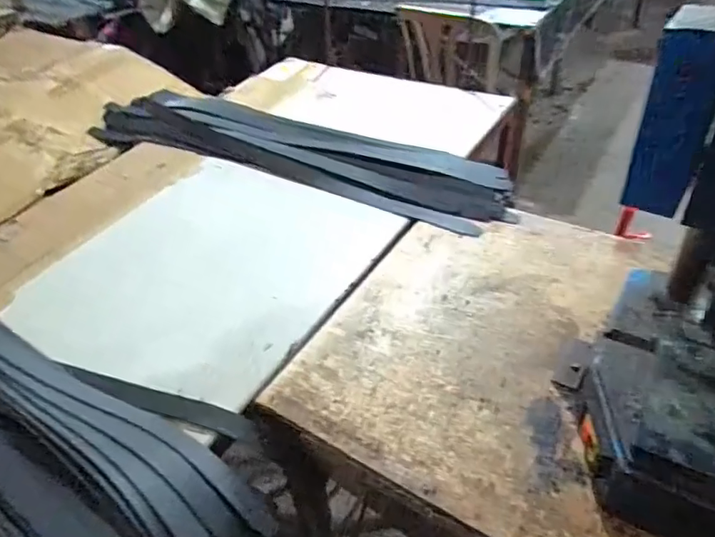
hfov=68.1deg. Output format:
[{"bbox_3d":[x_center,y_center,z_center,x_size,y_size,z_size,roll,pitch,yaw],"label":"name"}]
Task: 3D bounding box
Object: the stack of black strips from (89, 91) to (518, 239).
[{"bbox_3d":[-0.209,-0.298,1.272,1.161,0.056,0.252,20,48,27],"label":"stack of black strips"}]

